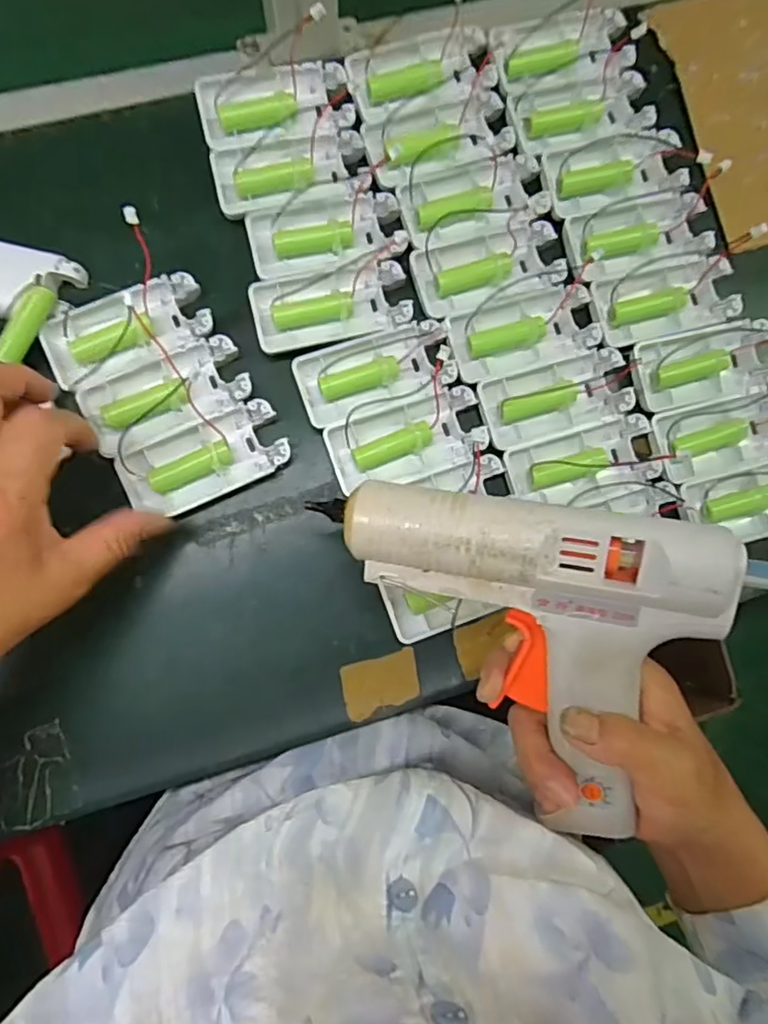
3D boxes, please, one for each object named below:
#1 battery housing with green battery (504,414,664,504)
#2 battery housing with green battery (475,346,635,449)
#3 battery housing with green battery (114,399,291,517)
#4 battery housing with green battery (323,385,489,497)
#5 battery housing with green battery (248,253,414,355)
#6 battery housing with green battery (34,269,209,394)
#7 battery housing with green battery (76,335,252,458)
[{"bbox_3d":[0.123,-0.030,0.370,0.091,0.023,0.039,-17,86,-5],"label":"battery housing with green battery"},{"bbox_3d":[0.105,-0.070,0.370,0.090,0.023,0.045,-17,86,-5],"label":"battery housing with green battery"},{"bbox_3d":[-0.105,-0.029,0.354,0.094,0.013,0.044,-25,87,-6],"label":"battery housing with green battery"},{"bbox_3d":[0.015,-0.043,0.365,0.094,0.016,0.046,-19,86,-5],"label":"battery housing with green battery"},{"bbox_3d":[-0.033,-0.127,0.368,0.093,0.017,0.045,-15,86,-5],"label":"battery housing with green battery"},{"bbox_3d":[-0.154,-0.110,0.357,0.095,0.015,0.045,-26,87,-6],"label":"battery housing with green battery"},{"bbox_3d":[-0.128,-0.069,0.356,0.092,0.020,0.041,-26,87,-6],"label":"battery housing with green battery"}]

